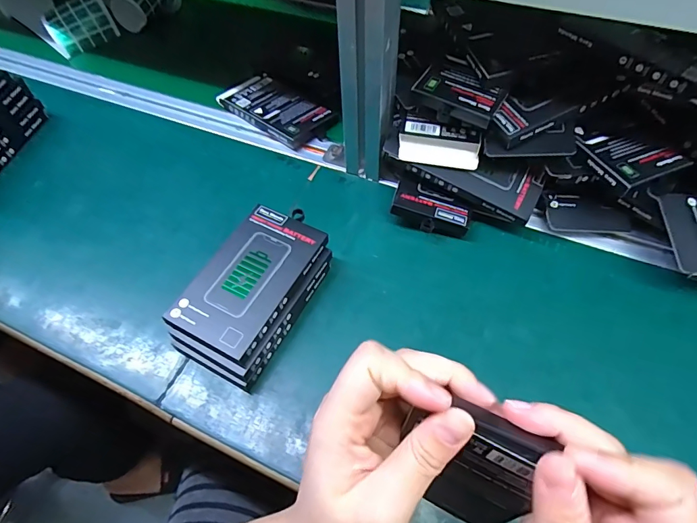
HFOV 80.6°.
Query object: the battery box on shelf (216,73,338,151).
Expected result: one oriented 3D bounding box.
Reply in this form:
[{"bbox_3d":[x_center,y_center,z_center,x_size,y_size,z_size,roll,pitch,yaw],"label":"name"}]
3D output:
[{"bbox_3d":[-0.092,-0.194,0.521,0.149,0.017,0.075,38,65,24],"label":"battery box on shelf"}]

